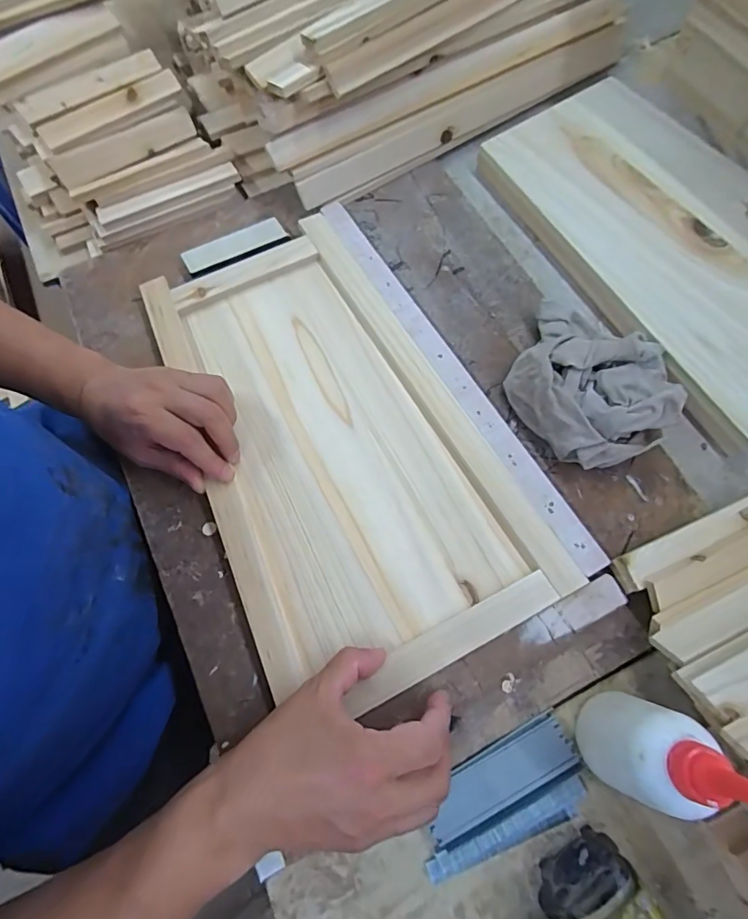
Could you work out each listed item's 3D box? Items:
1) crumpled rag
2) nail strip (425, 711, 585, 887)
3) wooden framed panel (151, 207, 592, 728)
[{"bbox_3d":[0.192,-0.079,0.410,0.130,0.046,0.164,-14,72,-2],"label":"crumpled rag"},{"bbox_3d":[0.091,0.244,0.329,0.124,0.013,0.064,-22,72,-5],"label":"nail strip"},{"bbox_3d":[-0.045,-0.017,0.415,0.241,0.022,0.422,-30,73,-7],"label":"wooden framed panel"}]

